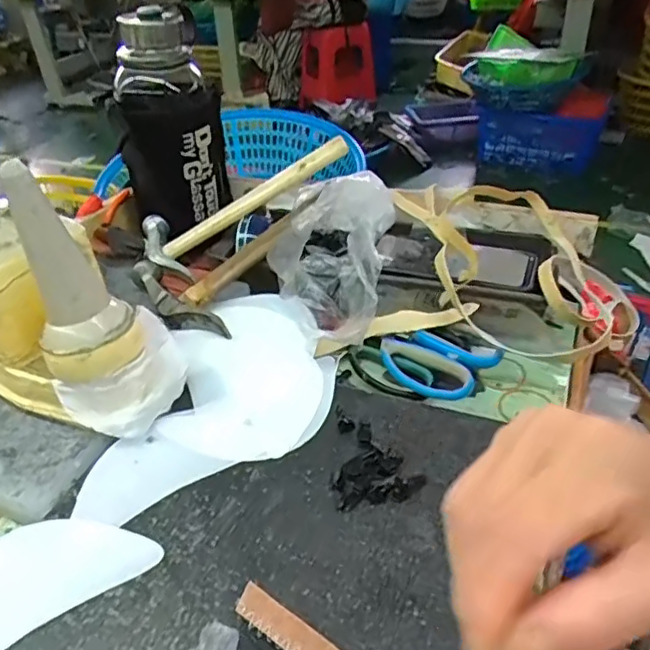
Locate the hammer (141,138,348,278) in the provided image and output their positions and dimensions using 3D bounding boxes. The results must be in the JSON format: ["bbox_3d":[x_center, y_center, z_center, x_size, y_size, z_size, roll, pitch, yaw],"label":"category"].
[{"bbox_3d":[-0.083,-0.126,0.613,0.240,0.027,0.123,-28,38,5],"label":"hammer"}]

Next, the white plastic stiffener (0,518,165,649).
[{"bbox_3d":[-0.184,0.156,0.351,0.146,0.006,0.078,-27,43,-28],"label":"white plastic stiffener"}]

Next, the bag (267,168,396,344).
[{"bbox_3d":[0.009,-0.083,0.575,0.111,0.087,0.193,9,39,15],"label":"bag"}]

